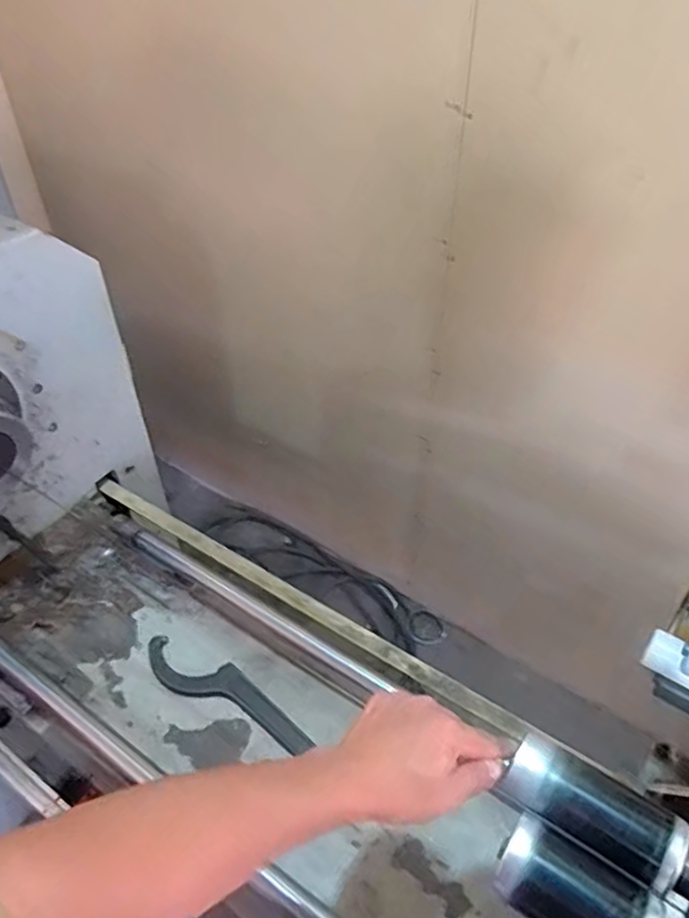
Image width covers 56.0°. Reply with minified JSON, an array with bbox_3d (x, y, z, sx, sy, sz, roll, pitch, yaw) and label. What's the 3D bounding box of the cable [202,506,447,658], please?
[{"bbox_3d":[-0.062,0.318,1.740,0.716,0.178,0.120,23,42,25],"label":"cable"}]

